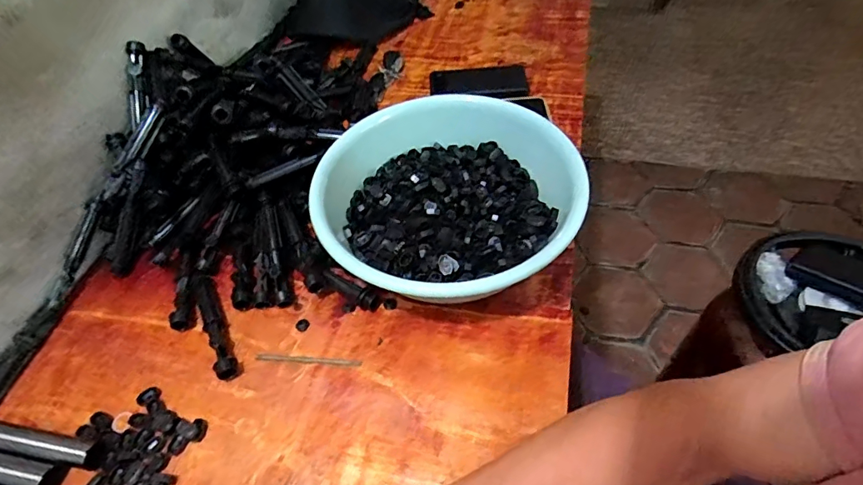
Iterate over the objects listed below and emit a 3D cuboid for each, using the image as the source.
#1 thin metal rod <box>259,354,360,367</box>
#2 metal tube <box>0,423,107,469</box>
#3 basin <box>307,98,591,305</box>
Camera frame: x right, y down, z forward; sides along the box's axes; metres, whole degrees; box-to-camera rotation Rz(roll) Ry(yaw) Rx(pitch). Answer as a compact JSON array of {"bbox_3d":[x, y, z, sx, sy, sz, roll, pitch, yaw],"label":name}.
[{"bbox_3d":[-0.133,0.126,0.517,0.115,0.004,0.008,3,51,7],"label":"thin metal rod"},{"bbox_3d":[-0.388,0.196,0.469,0.146,0.018,0.022,6,52,10],"label":"metal tube"},{"bbox_3d":[0.022,-0.039,0.568,0.281,0.120,0.274,-2,51,3],"label":"basin"}]

